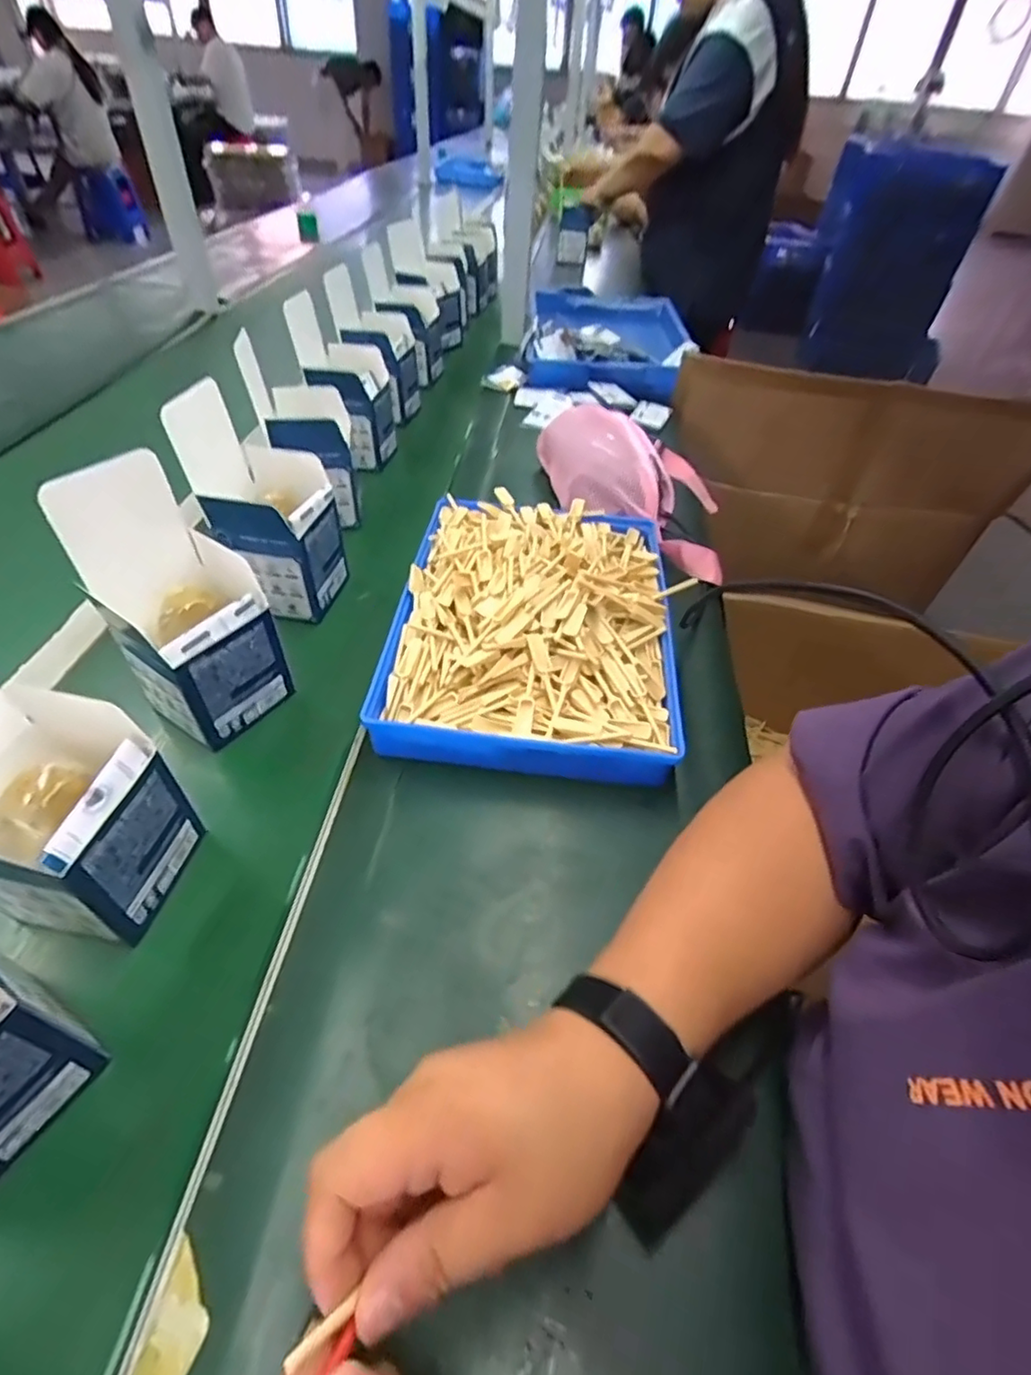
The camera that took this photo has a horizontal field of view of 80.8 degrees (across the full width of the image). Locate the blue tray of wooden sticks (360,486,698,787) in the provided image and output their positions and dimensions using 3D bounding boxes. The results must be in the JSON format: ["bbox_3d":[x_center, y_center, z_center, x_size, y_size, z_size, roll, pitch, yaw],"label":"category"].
[{"bbox_3d":[0.017,-0.070,0.535,0.228,0.062,0.314,6,47,1],"label":"blue tray of wooden sticks"}]

